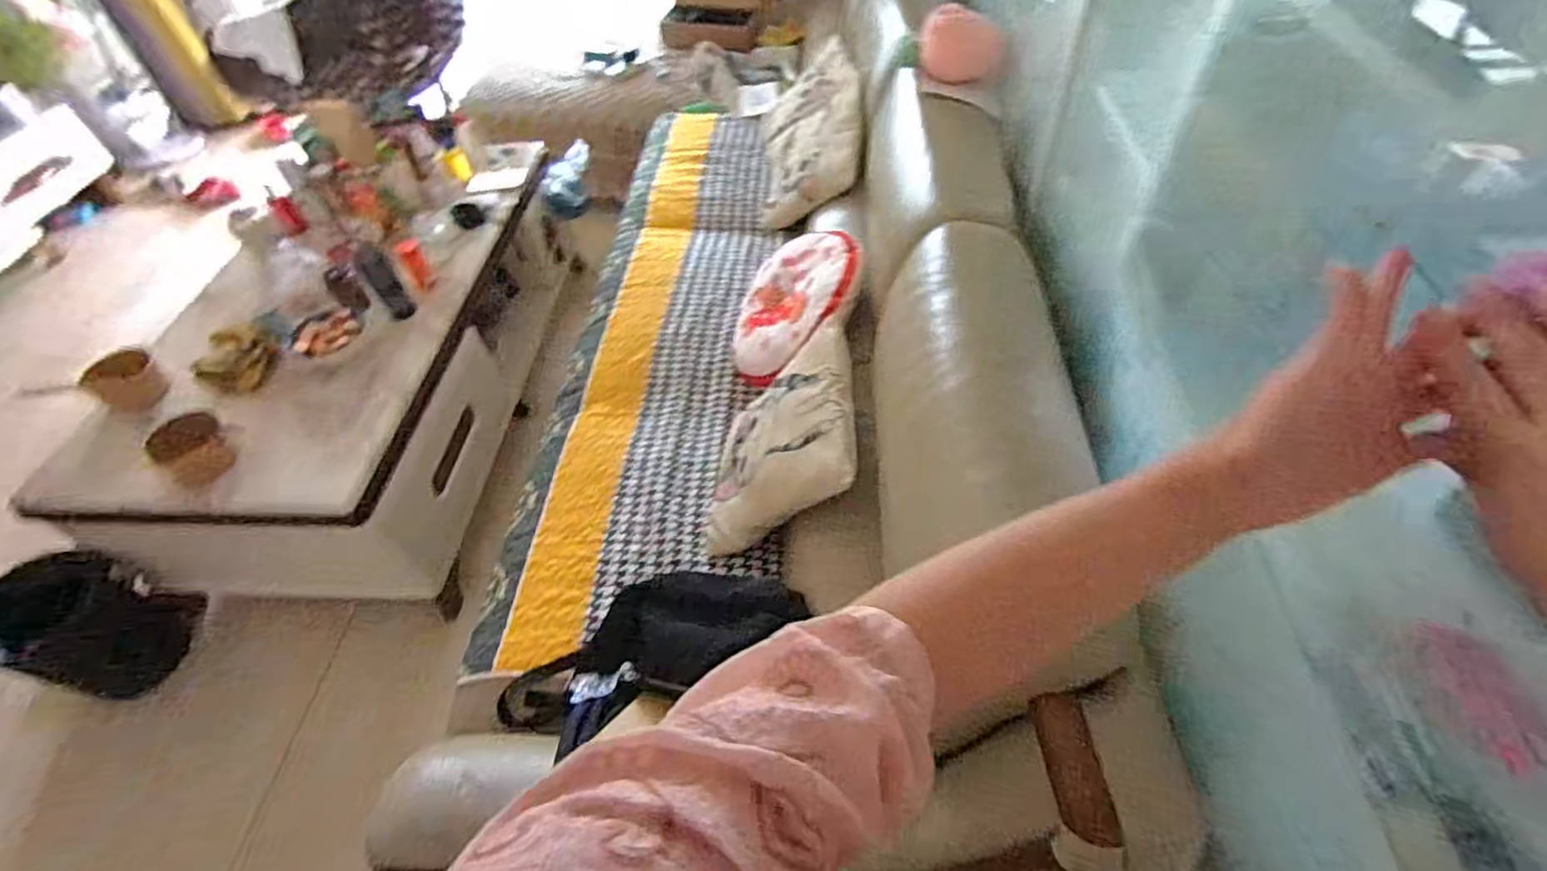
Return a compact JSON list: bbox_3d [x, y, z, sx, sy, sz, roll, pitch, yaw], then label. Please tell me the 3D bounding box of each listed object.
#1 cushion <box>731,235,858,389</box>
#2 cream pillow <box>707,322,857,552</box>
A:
[{"bbox_3d":[0.059,-0.274,1.429,0.335,0.090,0.359,-10,59,45],"label":"cushion"},{"bbox_3d":[0.011,0.009,1.218,0.353,0.099,0.356,-32,45,34],"label":"cream pillow"}]

